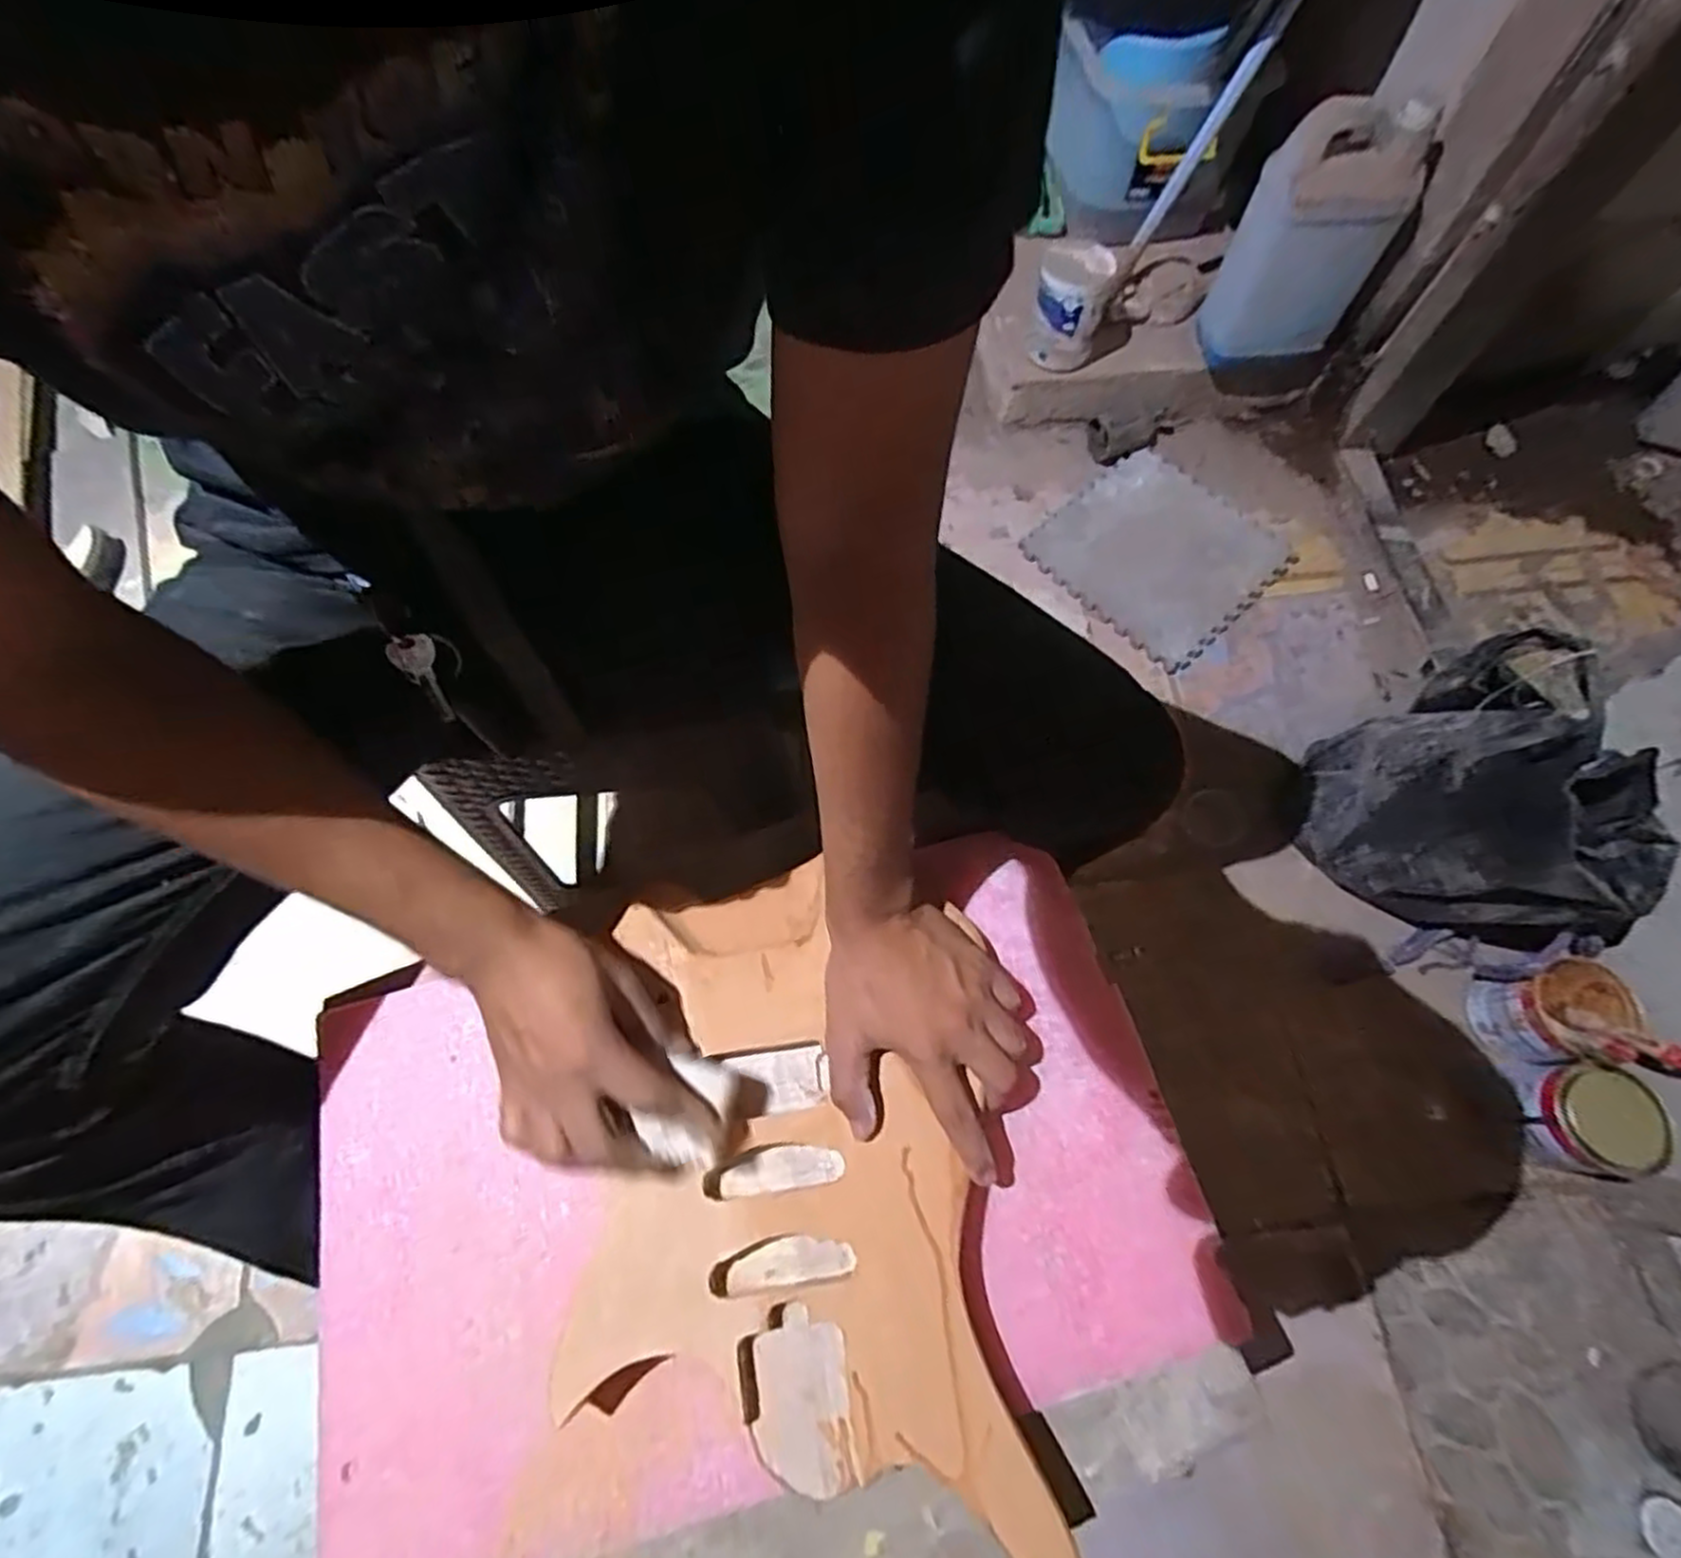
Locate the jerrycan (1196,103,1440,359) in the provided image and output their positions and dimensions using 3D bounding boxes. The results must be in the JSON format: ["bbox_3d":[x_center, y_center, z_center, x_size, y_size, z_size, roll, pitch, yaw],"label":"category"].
[{"bbox_3d":[0.619,-0.707,1.013,0.186,0.277,0.110,30,71,11],"label":"jerrycan"}]

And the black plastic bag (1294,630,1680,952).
[{"bbox_3d":[0.685,0.055,0.813,0.137,0.344,0.316,-30,71,-11],"label":"black plastic bag"}]

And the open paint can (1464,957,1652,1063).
[{"bbox_3d":[0.796,0.260,0.849,0.116,0.107,0.095,-14,69,-5],"label":"open paint can"}]

